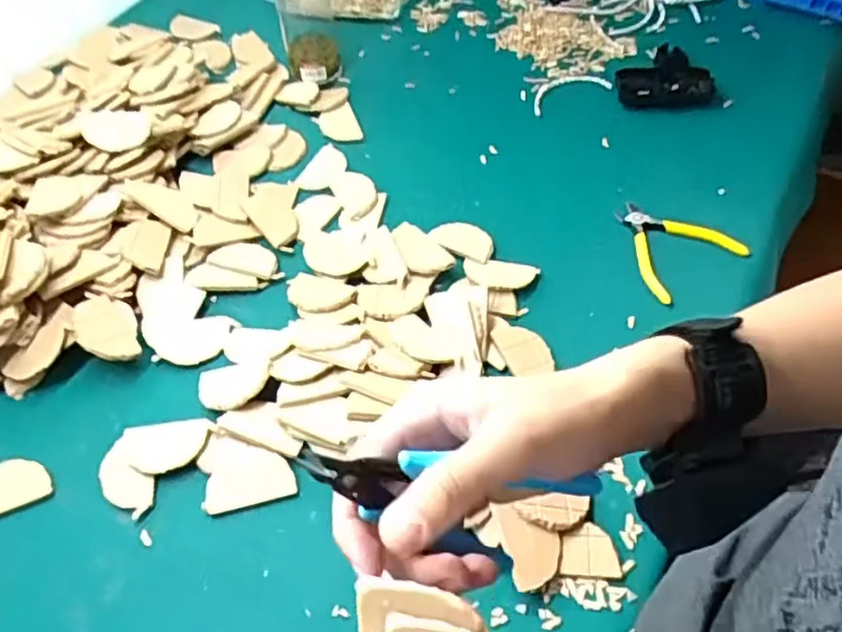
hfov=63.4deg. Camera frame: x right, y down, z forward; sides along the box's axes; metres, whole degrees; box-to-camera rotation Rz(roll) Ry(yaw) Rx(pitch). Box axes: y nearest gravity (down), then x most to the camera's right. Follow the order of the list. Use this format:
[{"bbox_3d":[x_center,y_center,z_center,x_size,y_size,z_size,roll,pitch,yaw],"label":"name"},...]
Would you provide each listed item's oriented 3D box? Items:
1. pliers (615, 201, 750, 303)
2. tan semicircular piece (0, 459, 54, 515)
[{"bbox_3d":[0.244,-0.076,0.679,0.114,0.021,0.111,-29,58,-17],"label":"pliers"},{"bbox_3d":[-0.341,0.140,0.550,0.078,0.004,0.044,-19,55,-11],"label":"tan semicircular piece"}]

